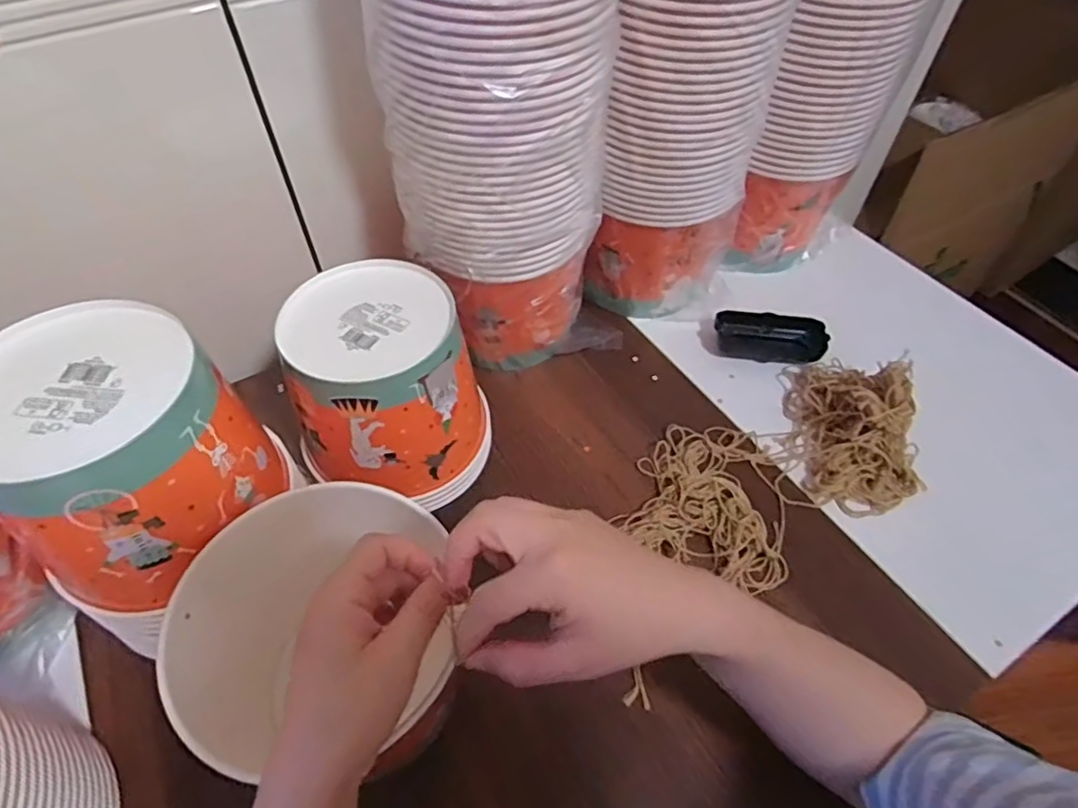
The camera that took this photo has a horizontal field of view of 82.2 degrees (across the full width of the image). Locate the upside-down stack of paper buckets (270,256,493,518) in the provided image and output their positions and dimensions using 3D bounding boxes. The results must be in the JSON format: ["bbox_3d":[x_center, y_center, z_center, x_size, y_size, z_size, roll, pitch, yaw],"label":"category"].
[{"bbox_3d":[-0.119,-0.010,0.514,0.142,0.157,0.150,-16,54,-12],"label":"upside-down stack of paper buckets"}]

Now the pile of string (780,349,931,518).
[{"bbox_3d":[0.285,0.011,0.550,0.100,0.074,0.155,2,53,2],"label":"pile of string"}]

